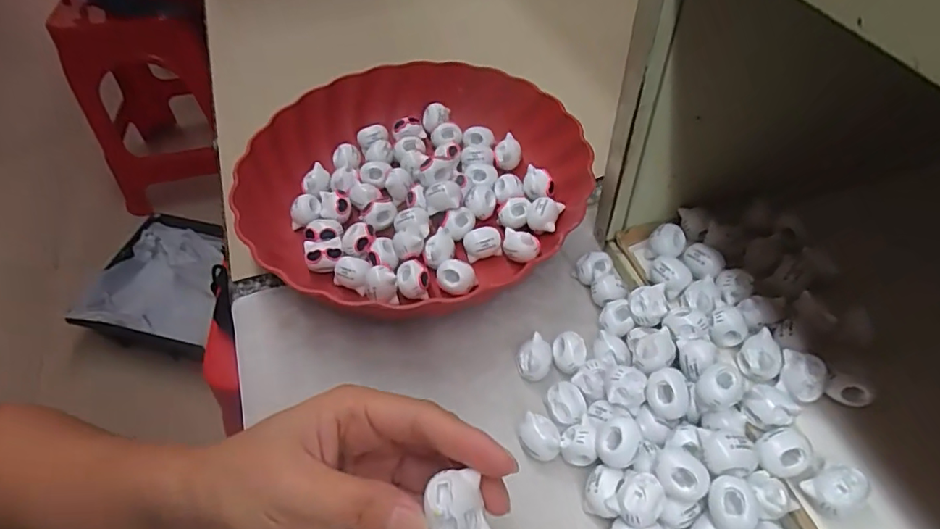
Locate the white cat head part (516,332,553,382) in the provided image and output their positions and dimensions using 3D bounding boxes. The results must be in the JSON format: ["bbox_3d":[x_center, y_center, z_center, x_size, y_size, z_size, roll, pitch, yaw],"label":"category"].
[{"bbox_3d":[0.039,0.057,0.328,0.020,0.019,0.022,-2,51,2],"label":"white cat head part"}]

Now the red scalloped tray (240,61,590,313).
[{"bbox_3d":[-0.039,-0.058,0.404,0.232,0.055,0.236,27,58,23],"label":"red scalloped tray"}]

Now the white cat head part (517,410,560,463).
[{"bbox_3d":[0.038,0.095,0.299,0.021,0.020,0.021,0,51,4],"label":"white cat head part"}]

